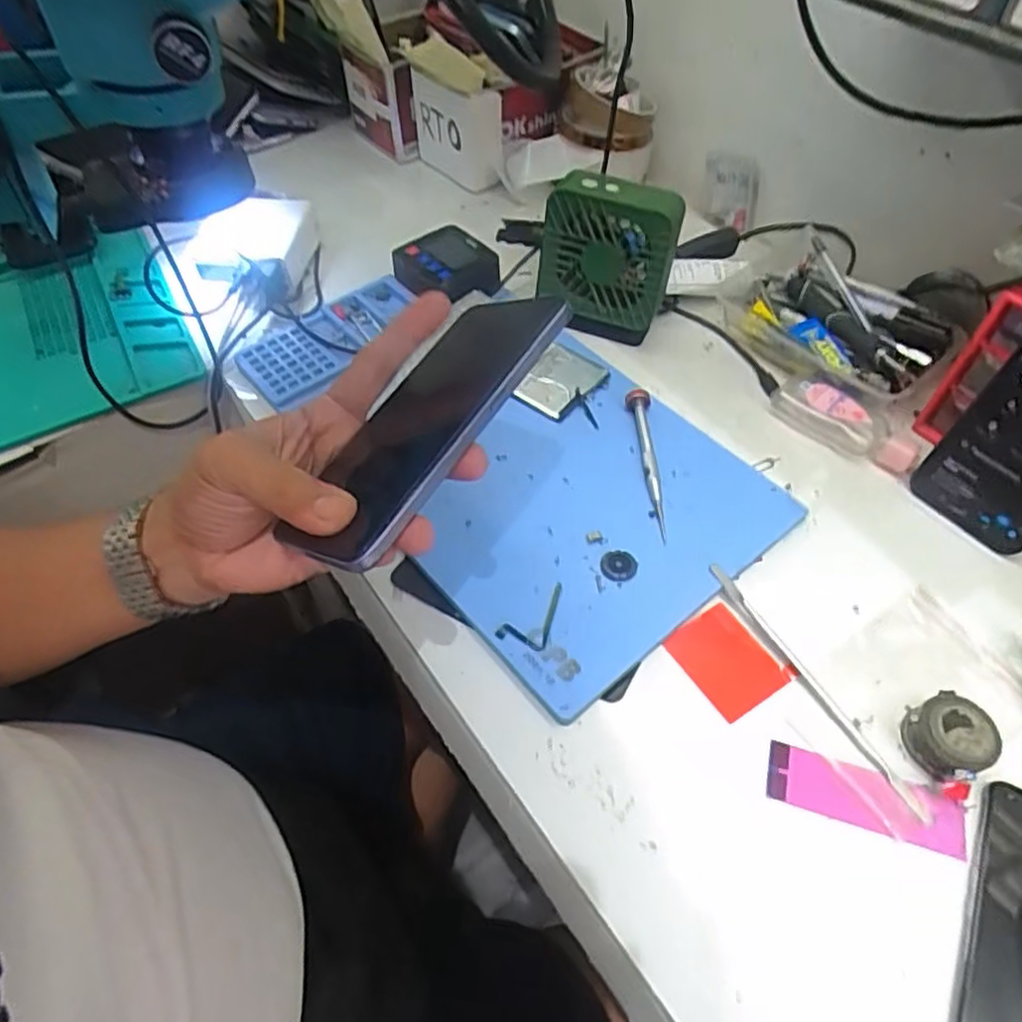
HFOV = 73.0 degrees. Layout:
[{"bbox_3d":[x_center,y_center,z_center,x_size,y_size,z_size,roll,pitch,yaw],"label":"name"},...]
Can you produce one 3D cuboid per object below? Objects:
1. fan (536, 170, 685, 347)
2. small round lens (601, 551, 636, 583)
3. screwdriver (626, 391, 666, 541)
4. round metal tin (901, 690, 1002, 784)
[{"bbox_3d":[0.073,-0.193,0.532,0.099,0.115,0.049,17,55,13],"label":"fan"},{"bbox_3d":[0.066,0.034,0.424,0.022,0.006,0.020,0,53,0],"label":"small round lens"},{"bbox_3d":[0.092,-0.035,0.472,0.017,0.014,0.119,1,53,1],"label":"screwdriver"},{"bbox_3d":[0.228,0.117,0.359,0.035,0.026,0.039,-20,56,-14],"label":"round metal tin"}]

